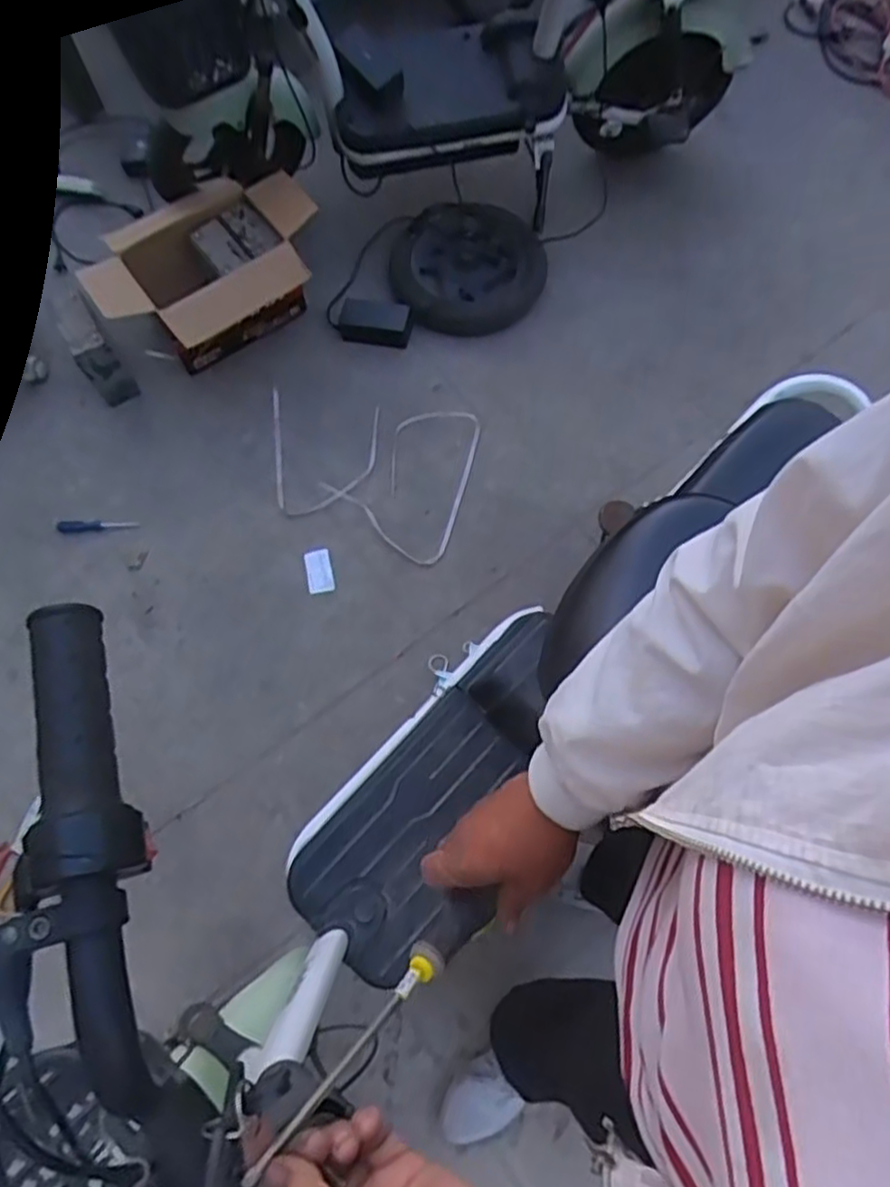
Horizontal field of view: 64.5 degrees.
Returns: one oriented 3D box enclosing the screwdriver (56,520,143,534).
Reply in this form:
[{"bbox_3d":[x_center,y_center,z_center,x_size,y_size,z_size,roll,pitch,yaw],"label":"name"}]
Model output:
[{"bbox_3d":[-0.734,-0.147,1.495,0.156,0.030,0.026,-9,71,-1],"label":"screwdriver"}]

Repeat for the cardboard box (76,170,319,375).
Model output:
[{"bbox_3d":[-0.516,-0.711,1.571,0.492,0.206,0.348,-30,71,-9],"label":"cardboard box"}]

